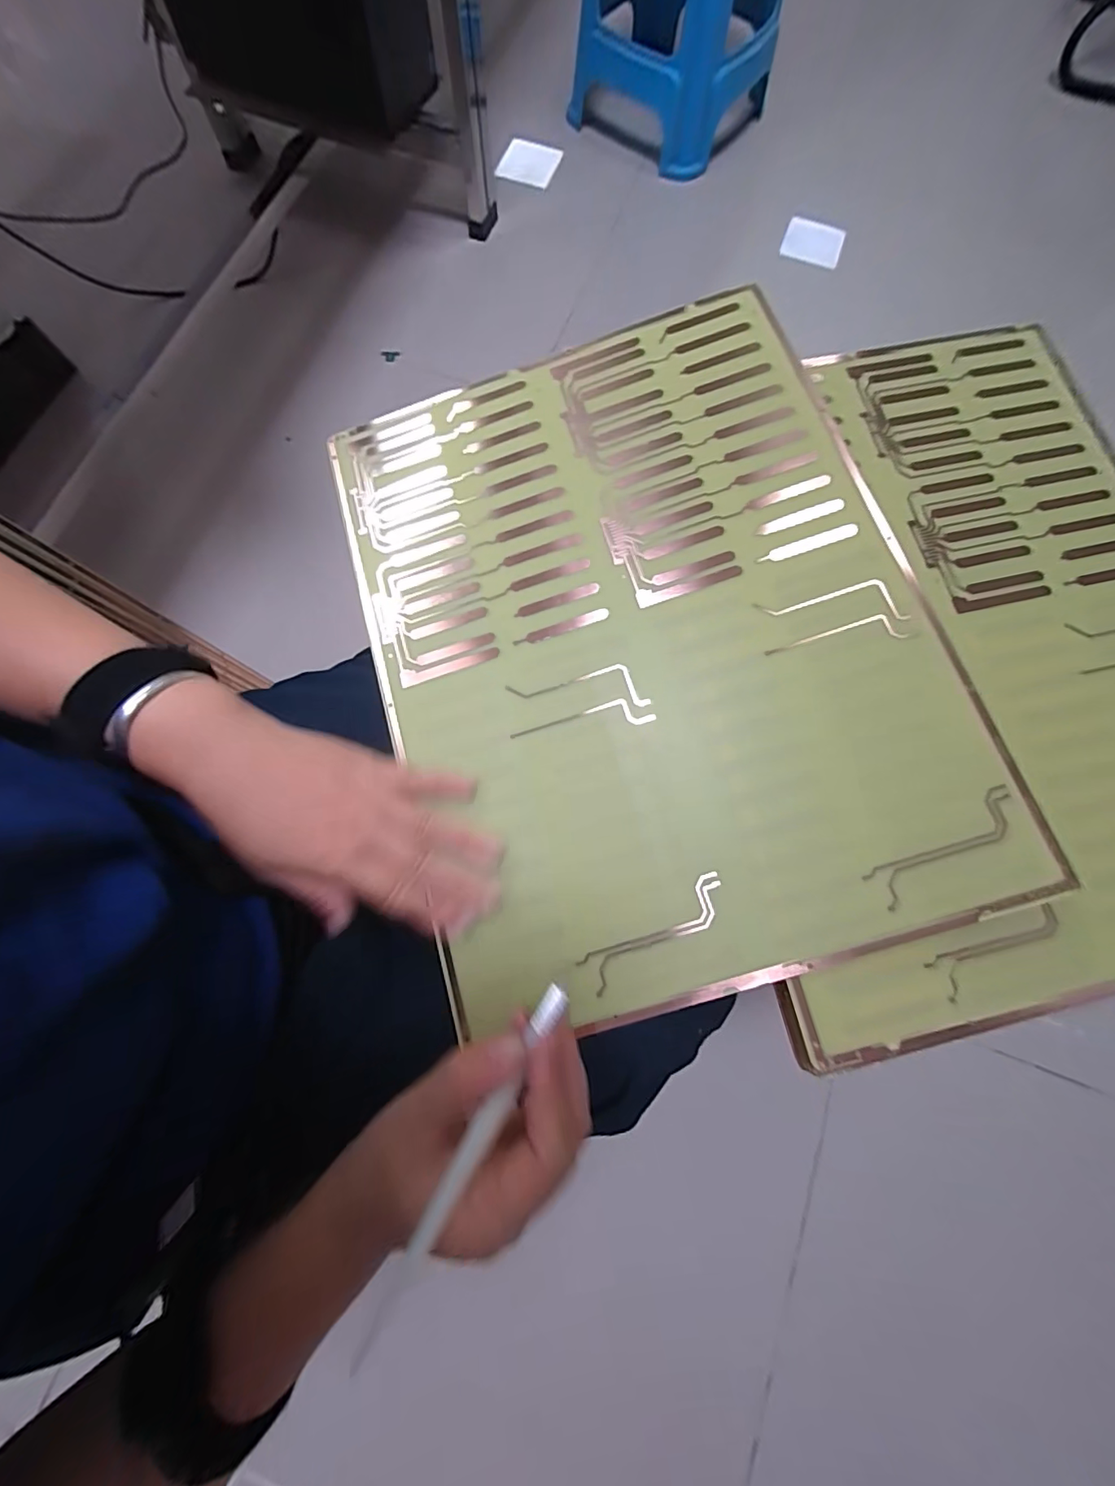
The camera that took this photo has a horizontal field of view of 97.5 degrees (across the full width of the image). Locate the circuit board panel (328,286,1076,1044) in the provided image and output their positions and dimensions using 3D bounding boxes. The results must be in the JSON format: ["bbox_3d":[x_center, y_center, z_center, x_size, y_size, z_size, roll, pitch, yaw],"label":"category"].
[{"bbox_3d":[0.046,-0.073,0.305,0.321,0.005,0.416,-17,76,3],"label":"circuit board panel"}]

